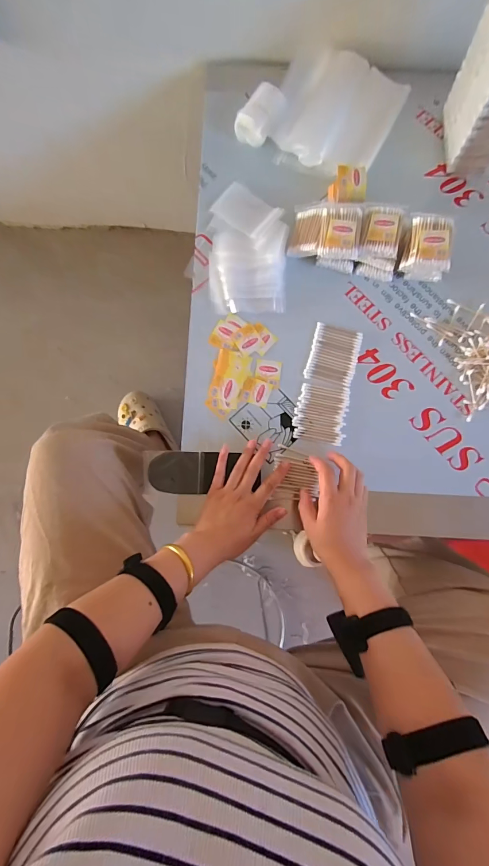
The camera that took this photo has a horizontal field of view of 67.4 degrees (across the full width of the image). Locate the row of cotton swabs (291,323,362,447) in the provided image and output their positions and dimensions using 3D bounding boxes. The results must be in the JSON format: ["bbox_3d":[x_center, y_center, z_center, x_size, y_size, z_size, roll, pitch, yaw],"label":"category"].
[{"bbox_3d":[0.127,-0.075,0.561,0.078,0.005,0.179,11,85,1],"label":"row of cotton swabs"}]

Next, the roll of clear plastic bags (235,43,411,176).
[{"bbox_3d":[0.131,-0.528,0.601,0.216,0.044,0.200,29,86,3],"label":"roll of clear plastic bags"}]

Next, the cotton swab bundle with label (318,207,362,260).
[{"bbox_3d":[0.142,-0.297,0.542,0.057,0.018,0.076,5,82,1],"label":"cotton swab bundle with label"}]

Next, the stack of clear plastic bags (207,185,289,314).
[{"bbox_3d":[0.005,-0.291,0.576,0.118,0.026,0.202,-1,85,0],"label":"stack of clear plastic bags"}]

